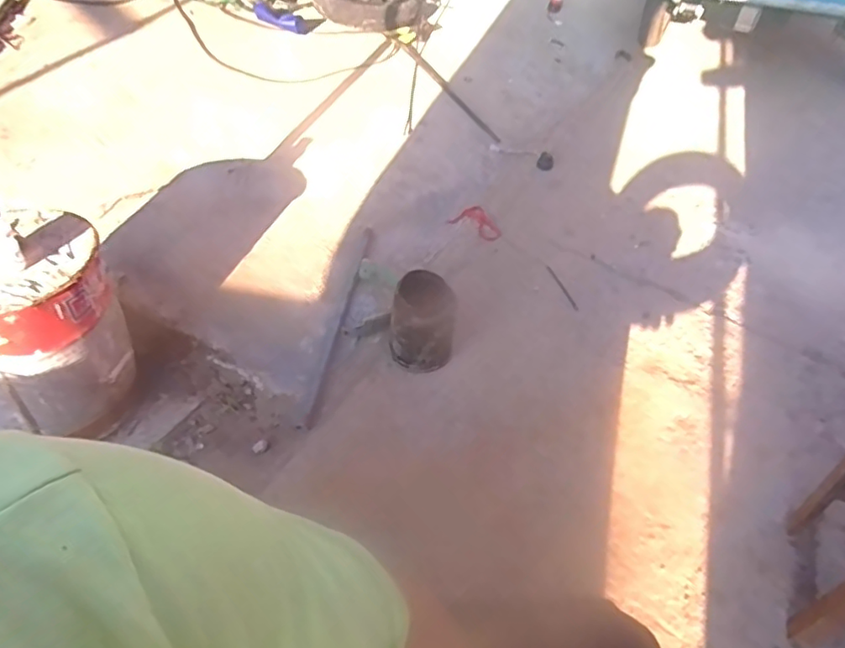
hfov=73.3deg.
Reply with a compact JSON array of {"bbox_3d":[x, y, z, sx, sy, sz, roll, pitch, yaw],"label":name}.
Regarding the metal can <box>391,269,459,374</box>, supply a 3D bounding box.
[{"bbox_3d":[0.004,0.001,1.158,0.127,0.190,0.127,0,46,0],"label":"metal can"}]

